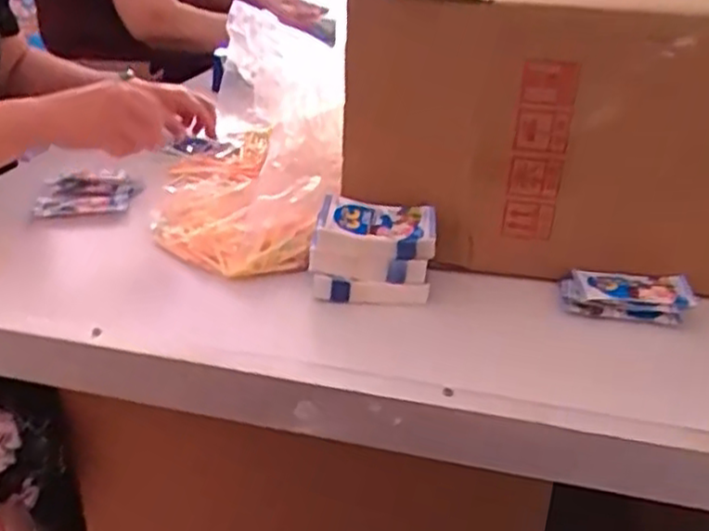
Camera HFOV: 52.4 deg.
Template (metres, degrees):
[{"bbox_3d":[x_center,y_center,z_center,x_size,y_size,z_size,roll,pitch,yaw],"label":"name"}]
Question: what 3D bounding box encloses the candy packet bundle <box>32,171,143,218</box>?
[{"bbox_3d":[-0.300,-0.081,0.811,0.104,0.024,0.073,-4,28,-11],"label":"candy packet bundle"}]

